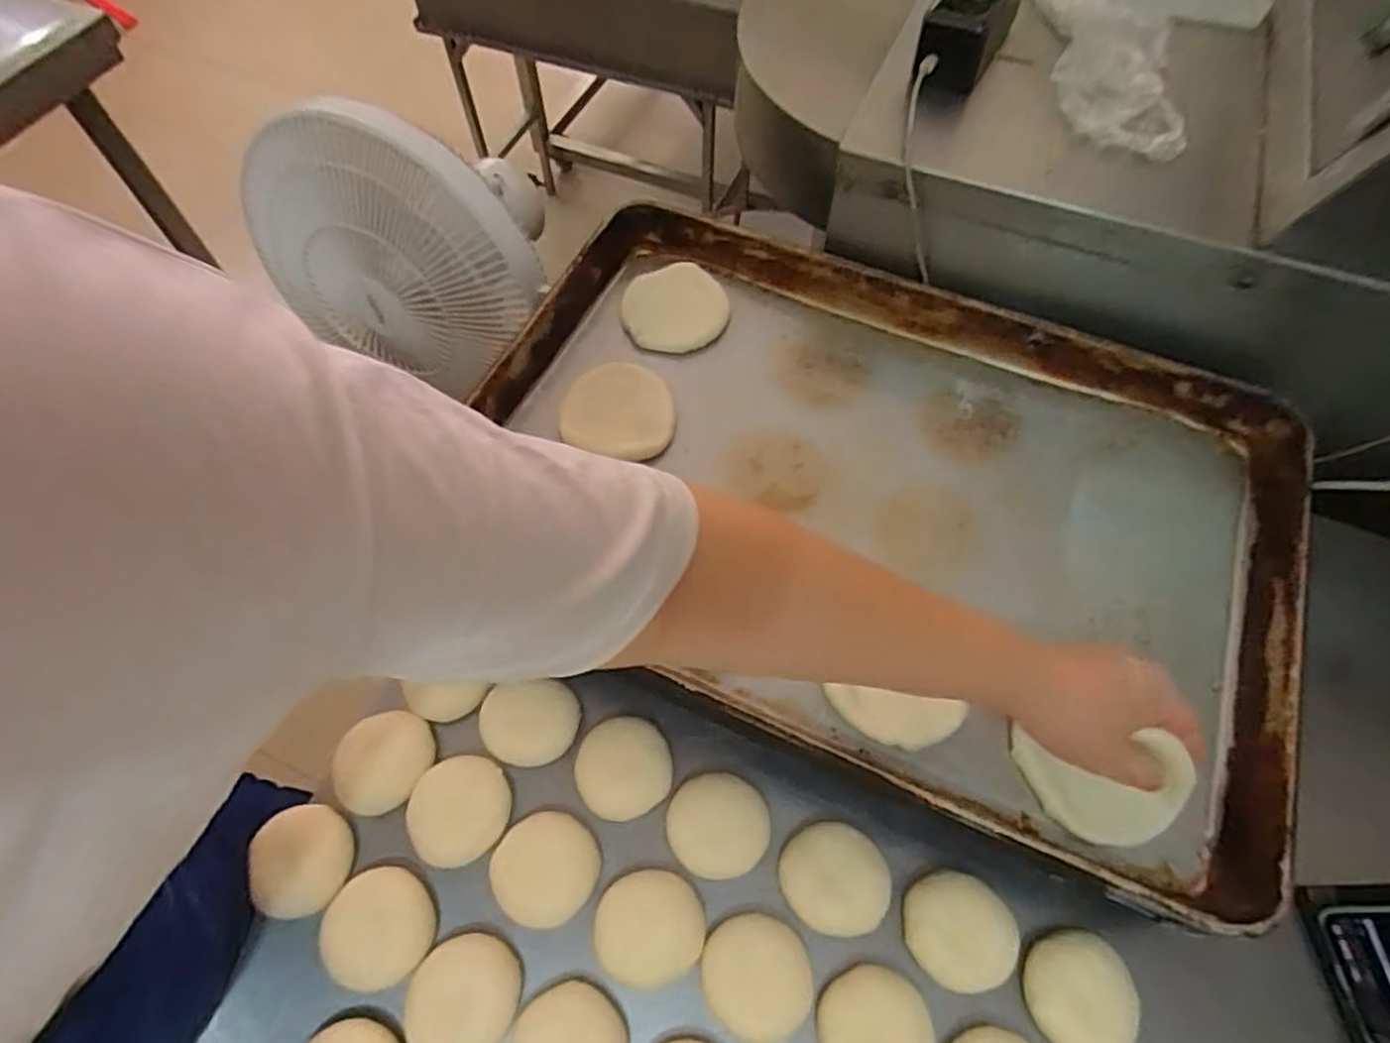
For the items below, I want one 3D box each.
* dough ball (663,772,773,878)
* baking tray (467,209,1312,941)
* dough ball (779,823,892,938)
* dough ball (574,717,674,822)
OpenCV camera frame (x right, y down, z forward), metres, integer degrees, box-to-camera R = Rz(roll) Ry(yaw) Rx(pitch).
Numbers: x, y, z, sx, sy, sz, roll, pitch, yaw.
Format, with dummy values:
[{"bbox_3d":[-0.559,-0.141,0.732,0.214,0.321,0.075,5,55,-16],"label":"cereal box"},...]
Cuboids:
[{"bbox_3d":[0.016,0.203,0.476,0.066,0.017,0.061,0,62,0],"label":"dough ball"},{"bbox_3d":[0.126,-0.023,0.548,0.598,0.059,0.404,21,64,11],"label":"baking tray"},{"bbox_3d":[0.091,0.230,0.459,0.069,0.014,0.063,0,62,0],"label":"dough ball"},{"bbox_3d":[-0.048,0.169,0.489,0.063,0.014,0.064,0,62,0],"label":"dough ball"}]

